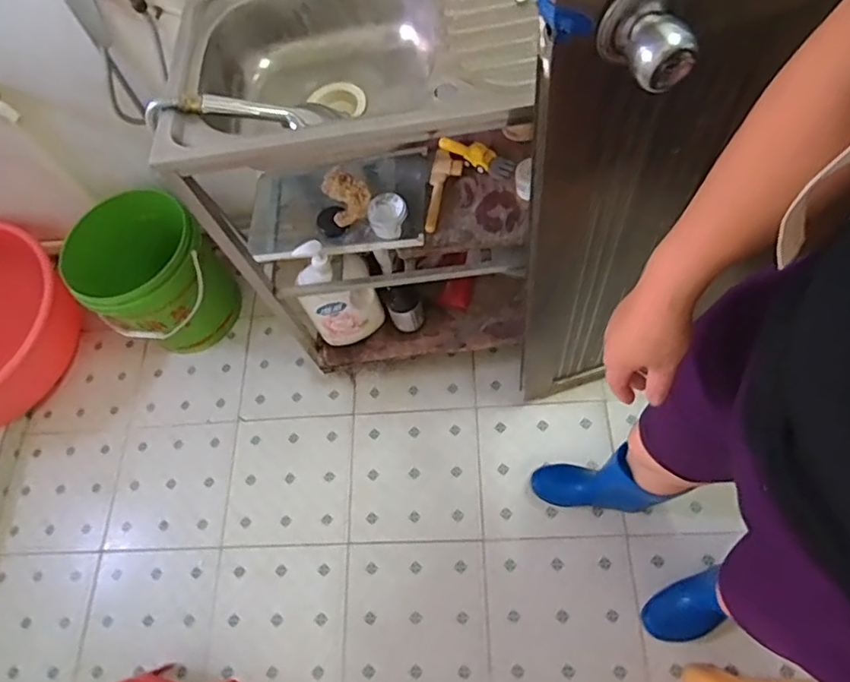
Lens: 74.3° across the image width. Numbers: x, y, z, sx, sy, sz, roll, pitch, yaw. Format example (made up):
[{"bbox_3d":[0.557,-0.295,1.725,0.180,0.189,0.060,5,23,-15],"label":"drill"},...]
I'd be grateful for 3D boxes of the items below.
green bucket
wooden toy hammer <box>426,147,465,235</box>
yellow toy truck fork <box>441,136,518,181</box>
[{"bbox_3d":[-0.649,-0.136,1.354,0.292,0.288,0.271,-3,64,7],"label":"green bucket"},{"bbox_3d":[0.033,-0.288,1.062,0.058,0.026,0.185,9,62,7],"label":"wooden toy hammer"},{"bbox_3d":[0.099,-0.354,1.076,0.152,0.040,0.034,21,69,17],"label":"yellow toy truck fork"}]

